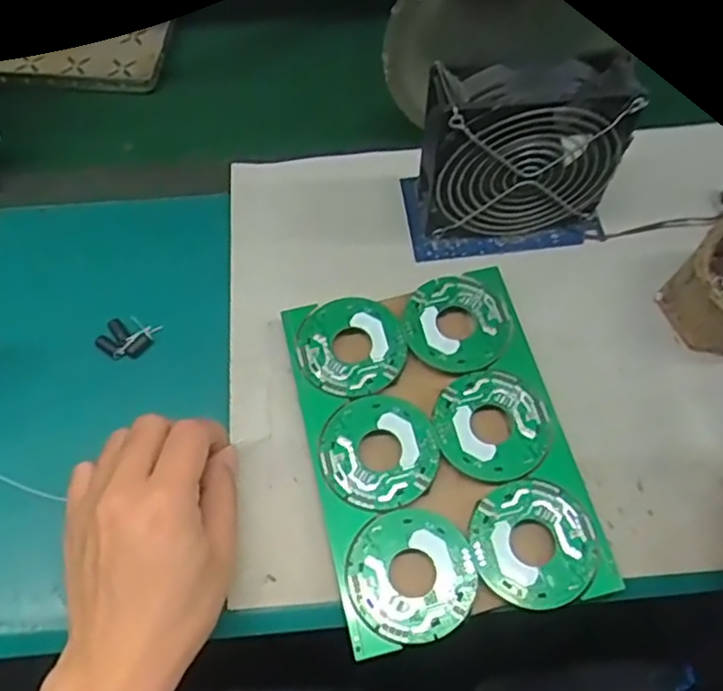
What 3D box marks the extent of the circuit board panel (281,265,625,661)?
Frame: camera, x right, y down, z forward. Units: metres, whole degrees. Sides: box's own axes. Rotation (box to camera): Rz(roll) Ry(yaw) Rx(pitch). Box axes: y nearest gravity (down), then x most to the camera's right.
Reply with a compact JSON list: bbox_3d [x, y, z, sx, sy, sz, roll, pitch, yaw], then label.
[{"bbox_3d":[0.044,0.055,0.405,0.145,0.006,0.208,-13,64,-5],"label":"circuit board panel"}]

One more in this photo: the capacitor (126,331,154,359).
[{"bbox_3d":[-0.146,-0.001,0.445,0.008,0.007,0.019,40,69,18],"label":"capacitor"}]

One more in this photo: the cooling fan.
[{"bbox_3d":[0.097,-0.117,0.433,0.117,0.126,0.040,-5,63,-3],"label":"cooling fan"}]

